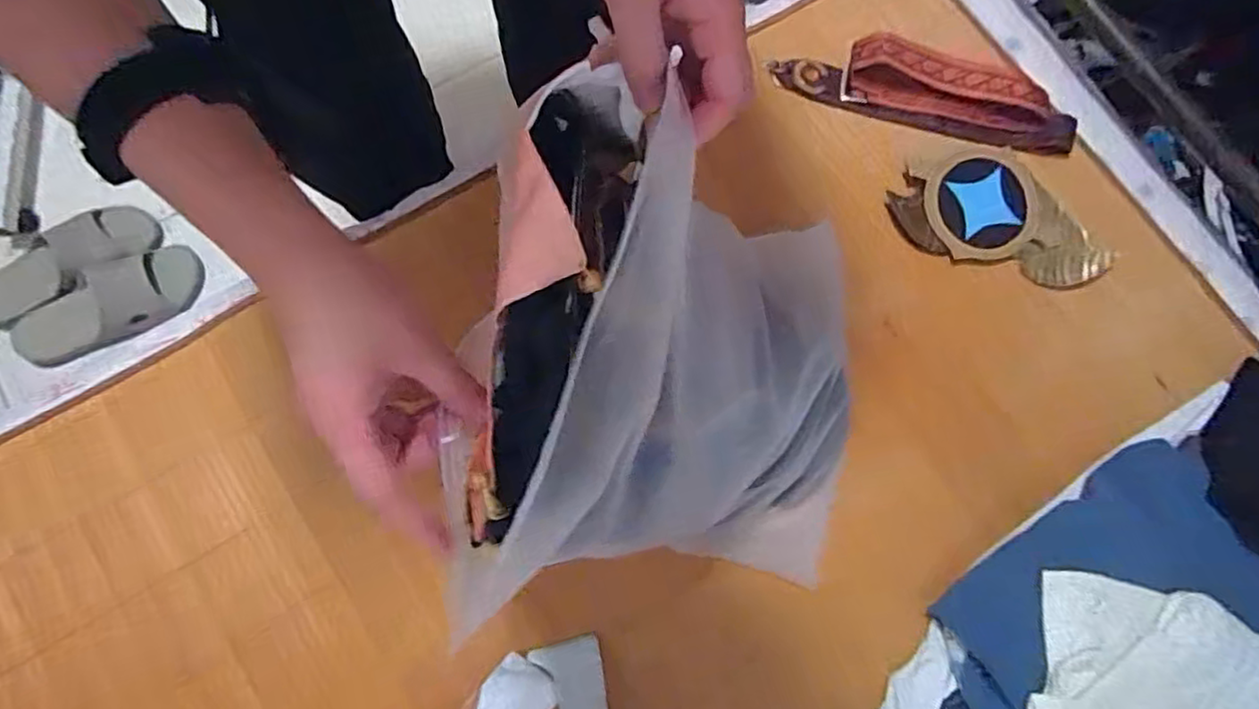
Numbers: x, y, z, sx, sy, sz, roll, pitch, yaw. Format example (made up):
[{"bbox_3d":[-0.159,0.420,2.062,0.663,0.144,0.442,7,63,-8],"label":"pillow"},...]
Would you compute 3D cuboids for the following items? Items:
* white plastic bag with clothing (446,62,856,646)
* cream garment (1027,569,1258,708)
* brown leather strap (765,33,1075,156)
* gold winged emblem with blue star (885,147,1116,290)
[{"bbox_3d":[0.048,0.031,0.453,0.105,0.401,0.240,0,72,34],"label":"white plastic bag with clothing"},{"bbox_3d":[0.409,0.287,0.520,0.202,0.038,0.194,0,75,-1],"label":"cream garment"},{"bbox_3d":[0.305,-0.275,0.673,0.304,0.041,0.085,14,75,2],"label":"brown leather strap"},{"bbox_3d":[0.365,-0.142,0.666,0.205,0.016,0.123,15,75,3],"label":"gold winged emblem with blue star"}]

